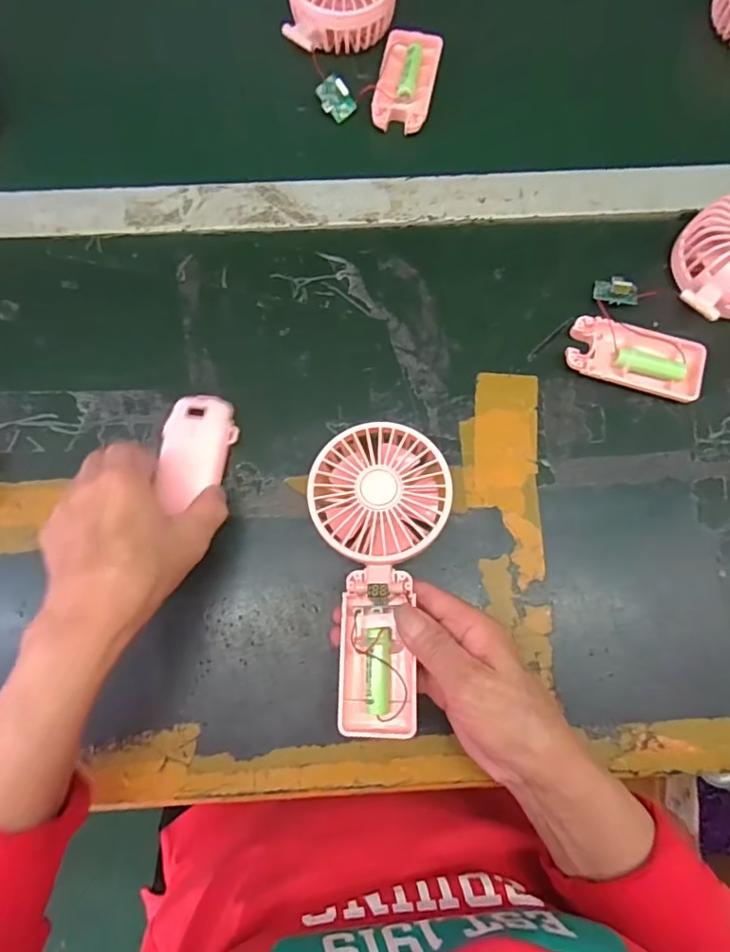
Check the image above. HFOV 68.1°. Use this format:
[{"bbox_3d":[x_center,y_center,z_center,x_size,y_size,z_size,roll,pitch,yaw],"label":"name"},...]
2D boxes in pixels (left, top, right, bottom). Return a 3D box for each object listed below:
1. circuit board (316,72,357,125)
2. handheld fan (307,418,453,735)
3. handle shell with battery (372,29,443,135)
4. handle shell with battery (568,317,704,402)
[{"bbox_3d":[-0.024,-0.306,0.439,0.024,0.007,0.031,-32,122,18],"label":"circuit board"},{"bbox_3d":[0.009,0.060,0.333,0.081,0.027,0.181,0,82,-1],"label":"handheld fan"},{"bbox_3d":[0.035,-0.326,0.446,0.046,0.010,0.094,11,77,1],"label":"handle shell with battery"},{"bbox_3d":[0.196,-0.086,0.394,0.095,0.014,0.043,17,77,2],"label":"handle shell with battery"}]

